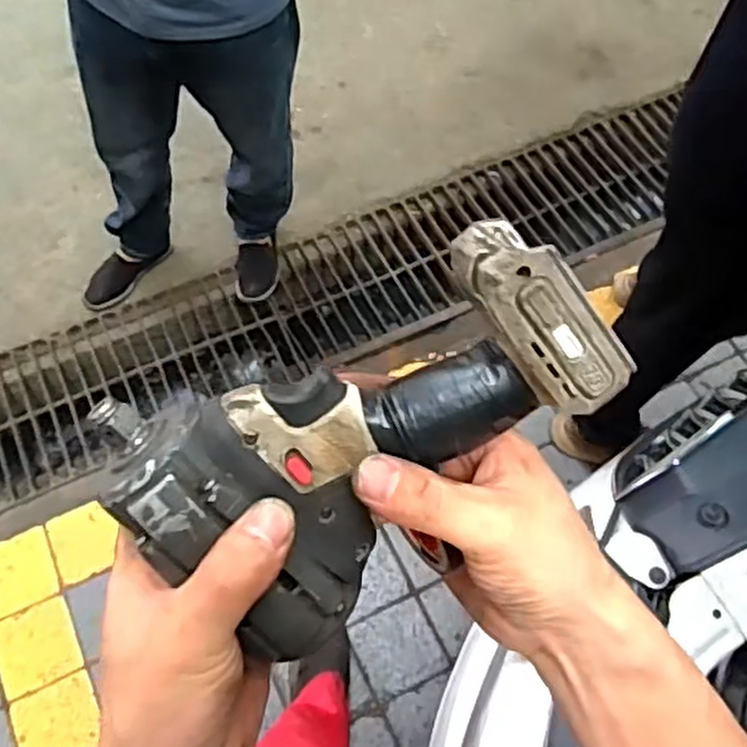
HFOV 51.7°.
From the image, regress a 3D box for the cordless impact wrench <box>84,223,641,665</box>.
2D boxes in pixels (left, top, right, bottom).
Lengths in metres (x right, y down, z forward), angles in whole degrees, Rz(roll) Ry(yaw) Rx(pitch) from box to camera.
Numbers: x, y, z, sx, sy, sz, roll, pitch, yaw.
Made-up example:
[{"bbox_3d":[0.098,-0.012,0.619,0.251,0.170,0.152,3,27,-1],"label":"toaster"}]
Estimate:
[{"bbox_3d":[0.004,0.034,0.324,0.199,0.080,0.122,-32,110,-7],"label":"cordless impact wrench"}]

